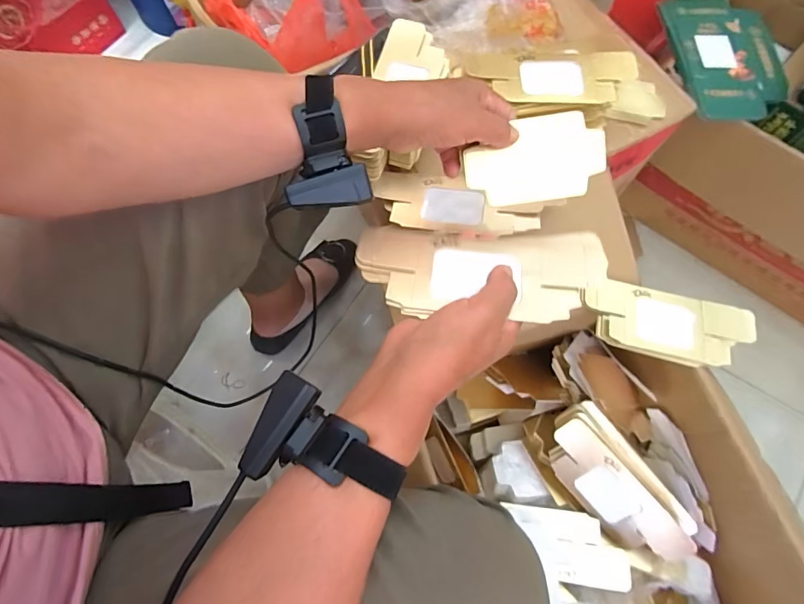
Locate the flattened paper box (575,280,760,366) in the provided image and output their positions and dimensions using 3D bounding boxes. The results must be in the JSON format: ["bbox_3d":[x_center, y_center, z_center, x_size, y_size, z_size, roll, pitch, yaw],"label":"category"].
[{"bbox_3d":[0.319,0.028,0.528,0.210,0.012,0.083,10,73,-3],"label":"flattened paper box"}]

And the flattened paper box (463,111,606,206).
[{"bbox_3d":[0.128,-0.136,0.426,0.132,0.008,0.077,-6,98,5],"label":"flattened paper box"}]

